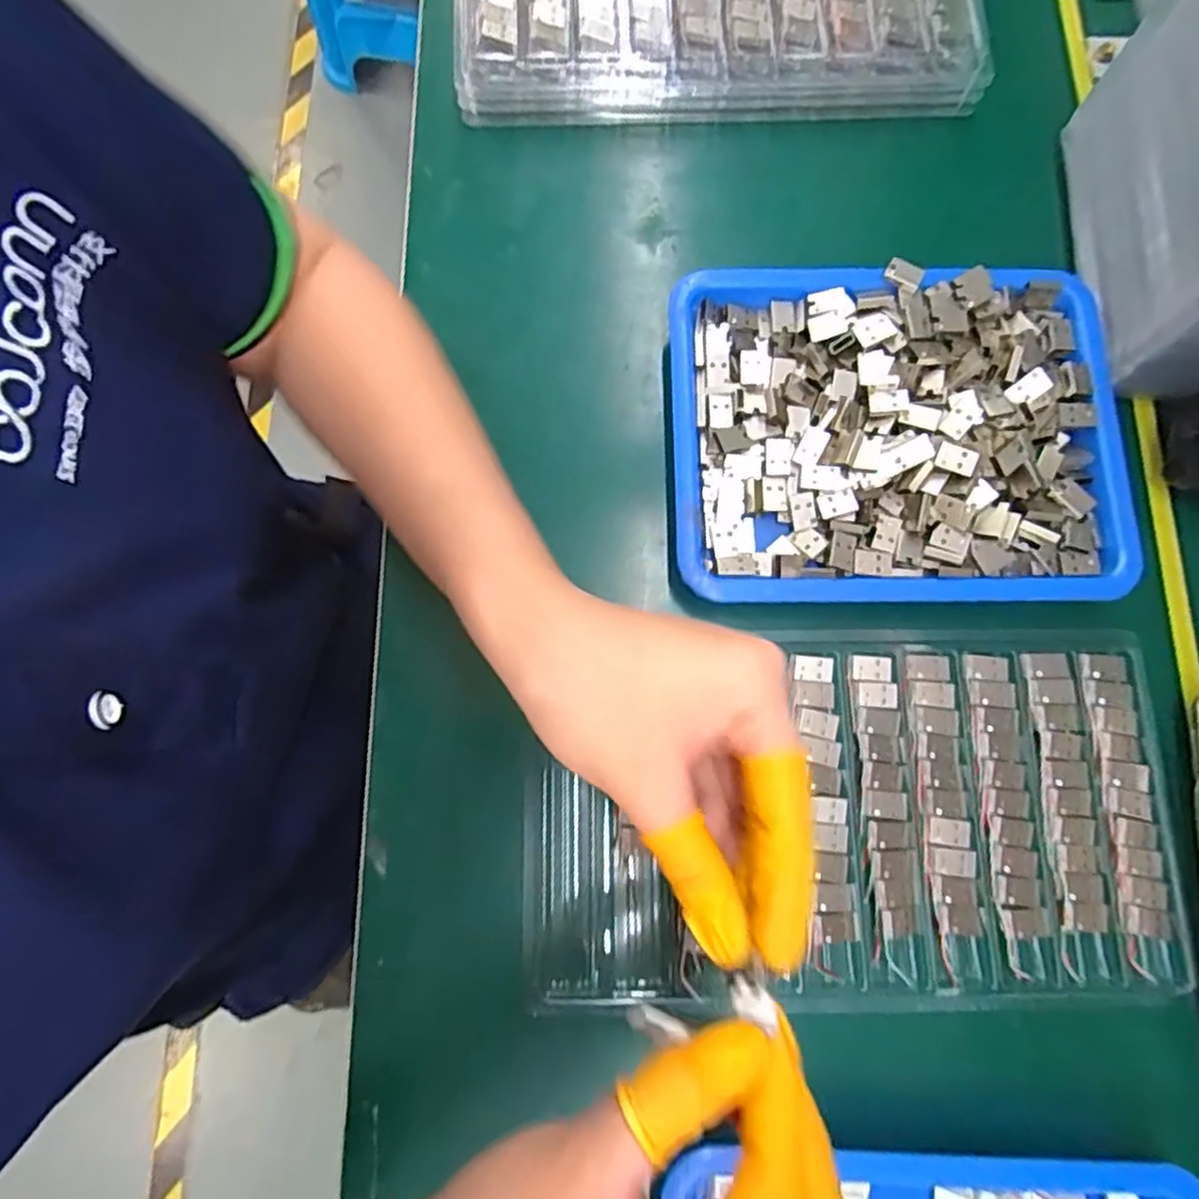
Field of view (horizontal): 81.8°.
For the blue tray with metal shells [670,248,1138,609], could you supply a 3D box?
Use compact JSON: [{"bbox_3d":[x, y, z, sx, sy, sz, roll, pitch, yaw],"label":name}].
[{"bbox_3d":[0.146,-0.082,0.341,0.216,0.030,0.167,-1,78,1],"label":"blue tray with metal shells"}]

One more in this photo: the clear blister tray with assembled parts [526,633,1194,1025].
[{"bbox_3d":[0.113,0.098,0.313,0.287,0.010,0.160,-2,78,1],"label":"clear blister tray with assembled parts"}]

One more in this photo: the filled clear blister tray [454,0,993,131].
[{"bbox_3d":[0.067,-0.363,0.404,0.296,0.043,0.168,0,78,1],"label":"filled clear blister tray"}]

